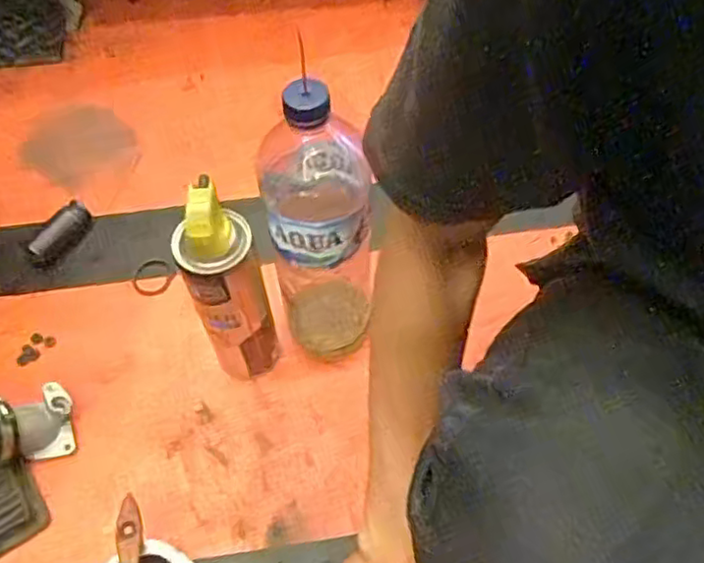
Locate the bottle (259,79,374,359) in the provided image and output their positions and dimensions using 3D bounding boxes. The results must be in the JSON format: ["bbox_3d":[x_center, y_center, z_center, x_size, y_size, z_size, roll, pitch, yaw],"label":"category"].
[{"bbox_3d":[-0.027,-0.037,0.555,0.080,0.313,0.086,-6,57,-2],"label":"bottle"}]

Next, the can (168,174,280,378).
[{"bbox_3d":[-0.104,0.016,0.566,0.059,0.238,0.059,-1,57,1],"label":"can"}]

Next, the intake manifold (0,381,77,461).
[{"bbox_3d":[-0.300,0.127,0.591,0.080,0.076,0.067,-26,60,-15],"label":"intake manifold"}]

